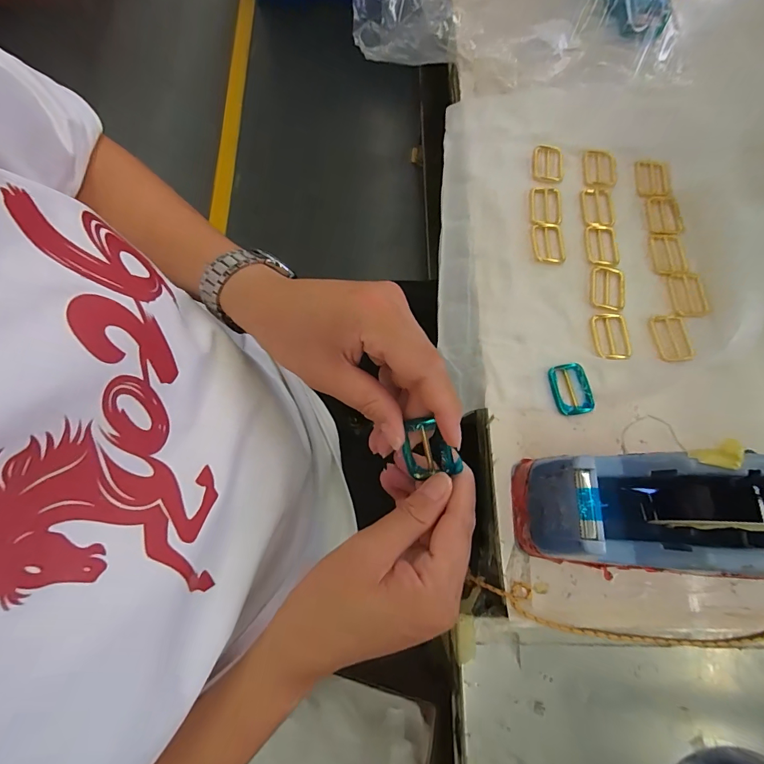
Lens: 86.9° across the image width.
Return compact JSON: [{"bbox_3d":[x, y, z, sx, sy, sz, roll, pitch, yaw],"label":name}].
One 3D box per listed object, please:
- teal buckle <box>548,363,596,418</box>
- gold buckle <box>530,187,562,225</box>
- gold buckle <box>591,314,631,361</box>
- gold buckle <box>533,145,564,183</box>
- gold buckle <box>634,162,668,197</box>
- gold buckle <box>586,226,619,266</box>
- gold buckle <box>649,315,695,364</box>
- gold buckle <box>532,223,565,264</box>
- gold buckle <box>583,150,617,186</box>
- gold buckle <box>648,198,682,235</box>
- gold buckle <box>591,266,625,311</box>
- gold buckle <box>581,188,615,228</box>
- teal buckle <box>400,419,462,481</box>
[{"bbox_3d":[0.163,0.006,0.347,0.030,0.005,0.044,-9,73,-2],"label":"teal buckle"},{"bbox_3d":[0.166,-0.176,0.406,0.031,0.006,0.047,2,73,2],"label":"gold buckle"},{"bbox_3d":[0.207,-0.040,0.361,0.028,0.006,0.047,-1,73,1],"label":"gold buckle"},{"bbox_3d":[0.175,-0.229,0.425,0.032,0.007,0.047,6,73,3],"label":"gold buckle"},{"bbox_3d":[0.277,-0.210,0.415,0.030,0.006,0.045,10,74,12],"label":"gold buckle"},{"bbox_3d":[0.212,-0.132,0.391,0.025,0.005,0.047,1,73,1],"label":"gold buckle"},{"bbox_3d":[0.260,-0.039,0.360,0.031,0.004,0.045,-3,73,0],"label":"gold buckle"},{"bbox_3d":[0.163,-0.136,0.396,0.029,0.004,0.046,4,73,2],"label":"gold buckle"},{"bbox_3d":[0.230,-0.225,0.424,0.030,0.006,0.047,8,73,4],"label":"gold buckle"},{"bbox_3d":[0.283,-0.166,0.403,0.028,0.004,0.041,1,79,13],"label":"gold buckle"},{"bbox_3d":[0.211,-0.087,0.376,0.030,0.004,0.044,9,73,4],"label":"gold buckle"},{"bbox_3d":[0.219,-0.175,0.406,0.031,0.007,0.047,2,73,2],"label":"gold buckle"},{"bbox_3d":[0.032,0.043,0.262,0.037,0.006,0.042,-7,113,6],"label":"teal buckle"}]

